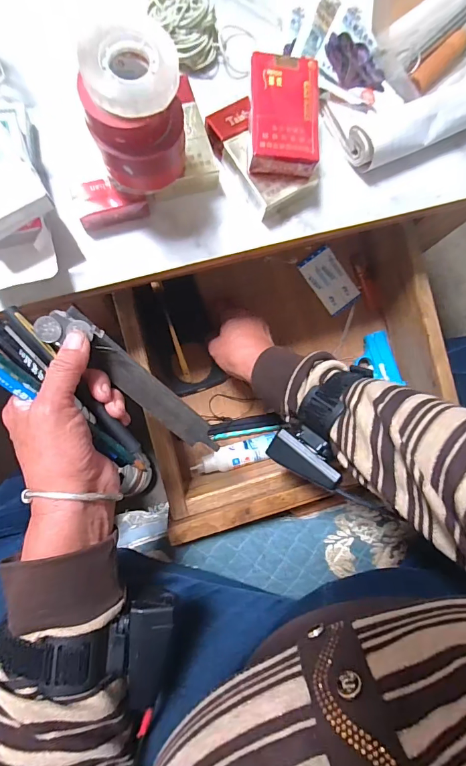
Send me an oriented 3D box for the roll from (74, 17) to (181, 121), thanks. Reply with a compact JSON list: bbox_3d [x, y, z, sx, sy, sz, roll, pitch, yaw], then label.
[{"bbox_3d":[-0.062,-0.191,0.234,0.056,0.013,0.055,1,85,-7],"label":"roll"}]

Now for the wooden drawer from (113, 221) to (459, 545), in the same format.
[{"bbox_3d":[0.072,-0.015,0.492,0.361,0.093,0.313,-15,87,-9],"label":"wooden drawer"}]

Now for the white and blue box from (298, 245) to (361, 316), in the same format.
[{"bbox_3d":[0.137,-0.144,0.543,0.056,0.005,0.087,-36,90,-9],"label":"white and blue box"}]

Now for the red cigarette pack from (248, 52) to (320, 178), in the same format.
[{"bbox_3d":[0.041,-0.211,0.305,0.053,0.016,0.088,1,86,-6],"label":"red cigarette pack"}]

